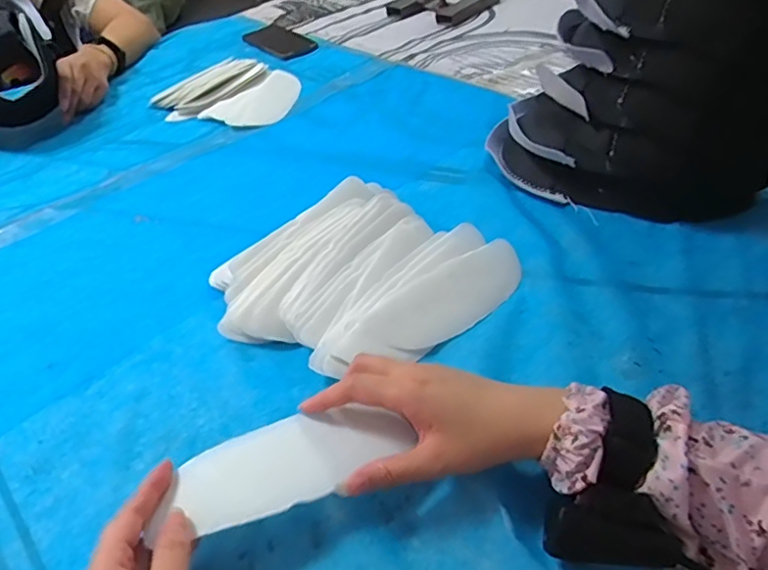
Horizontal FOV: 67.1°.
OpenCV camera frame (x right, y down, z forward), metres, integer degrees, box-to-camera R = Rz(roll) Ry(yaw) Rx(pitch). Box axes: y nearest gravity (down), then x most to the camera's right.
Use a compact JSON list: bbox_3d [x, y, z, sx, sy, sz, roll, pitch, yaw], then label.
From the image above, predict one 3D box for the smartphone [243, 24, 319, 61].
[{"bbox_3d":[-0.190,-0.441,1.045,0.078,0.013,0.169,-31,48,-23],"label":"smartphone"}]

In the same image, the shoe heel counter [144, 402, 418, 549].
[{"bbox_3d":[-0.065,0.113,0.375,0.159,0.010,0.060,-16,44,-11],"label":"shoe heel counter"}]

